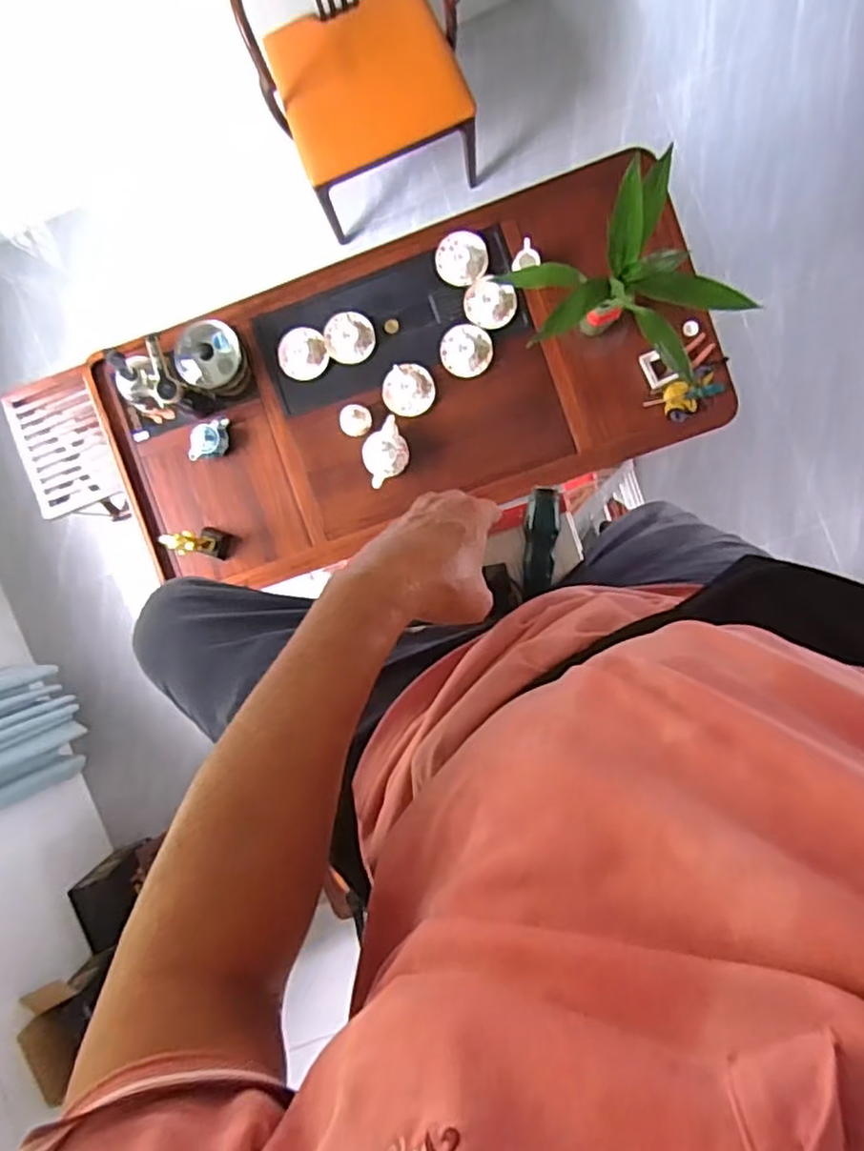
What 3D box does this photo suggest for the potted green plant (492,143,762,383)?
[{"bbox_3d":[0.419,-0.611,1.500,0.404,0.472,0.382,-17,92,6],"label":"potted green plant"}]

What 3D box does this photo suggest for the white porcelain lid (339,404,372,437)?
[{"bbox_3d":[-0.198,-0.401,1.787,0.082,0.054,0.078,0,93,5],"label":"white porcelain lid"}]

